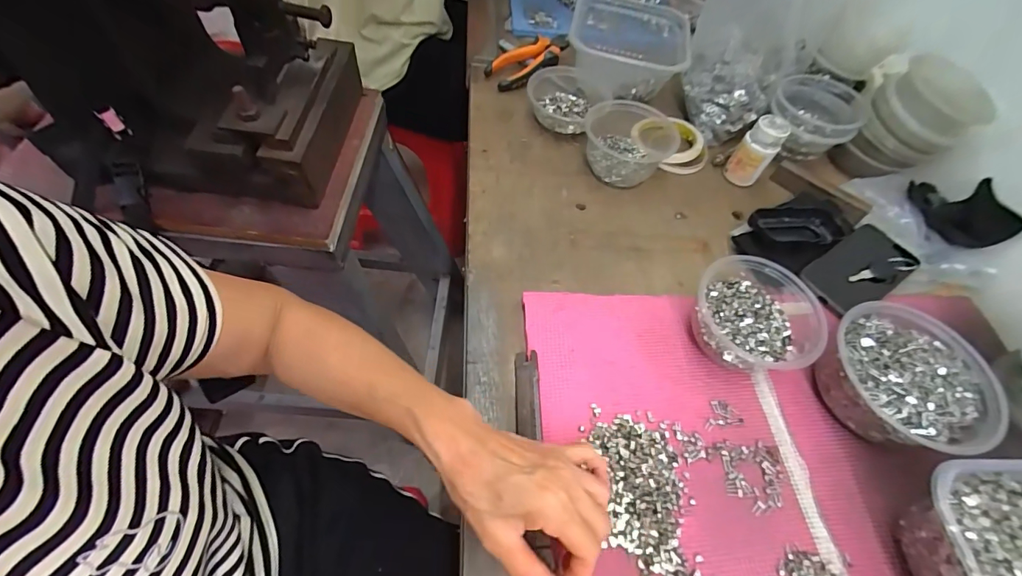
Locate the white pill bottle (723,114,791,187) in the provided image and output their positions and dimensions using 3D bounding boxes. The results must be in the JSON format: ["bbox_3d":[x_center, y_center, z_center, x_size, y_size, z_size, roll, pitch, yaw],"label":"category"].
[{"bbox_3d":[0.319,-0.177,0.561,0.042,0.076,0.040,41,64,20],"label":"white pill bottle"}]

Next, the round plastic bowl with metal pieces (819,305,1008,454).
[{"bbox_3d":[0.355,0.085,0.400,0.127,0.067,0.122,2,57,-3],"label":"round plastic bowl with metal pieces"}]

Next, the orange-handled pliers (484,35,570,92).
[{"bbox_3d":[0.030,-0.347,0.647,0.139,0.025,0.075,-31,65,-22],"label":"orange-handled pliers"}]

